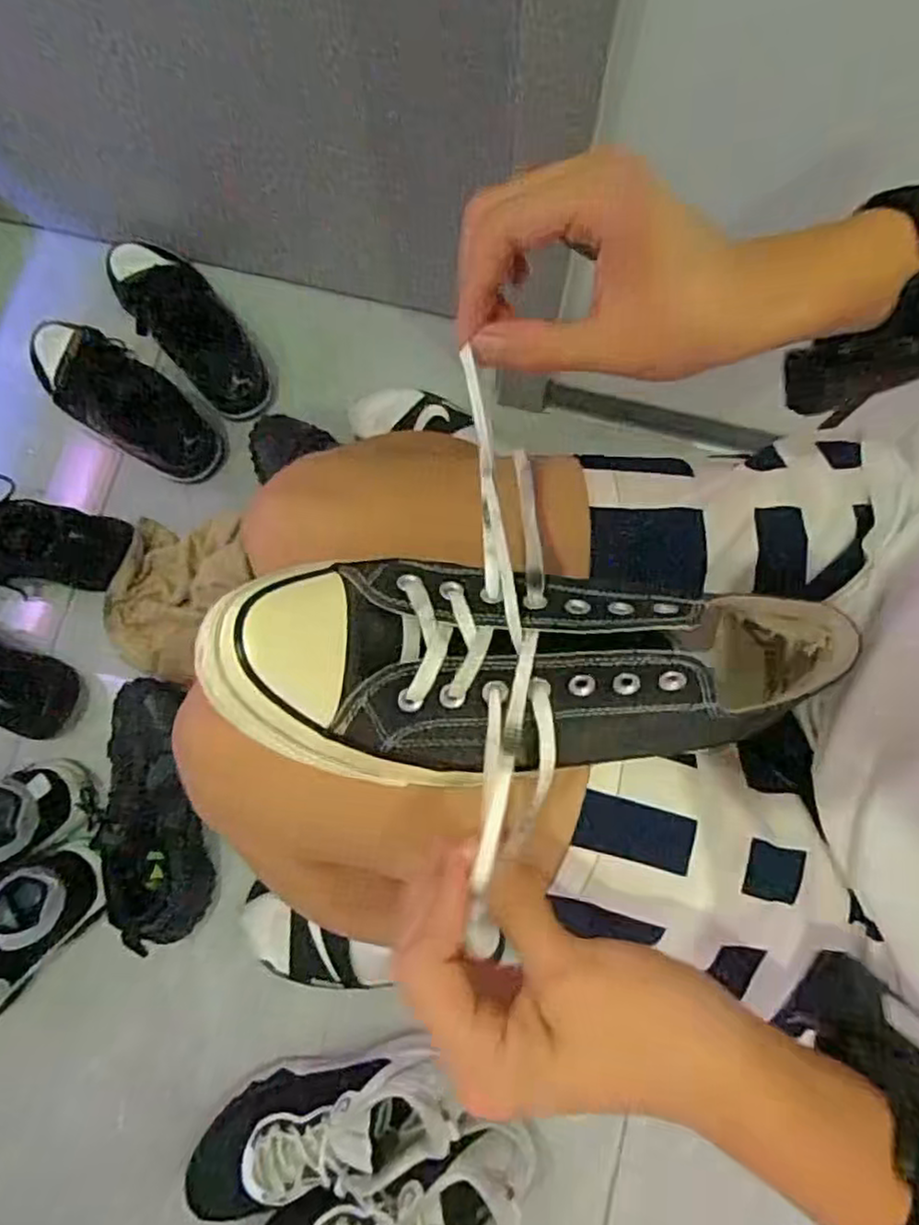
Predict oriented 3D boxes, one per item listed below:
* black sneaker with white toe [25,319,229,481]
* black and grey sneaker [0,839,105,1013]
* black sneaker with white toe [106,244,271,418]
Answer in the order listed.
[{"bbox_3d":[-0.423,-0.274,0.871,0.278,0.111,0.102,37,82,-5],"label":"black sneaker with white toe"},{"bbox_3d":[-0.519,0.370,0.758,0.277,0.079,0.104,-44,81,-7],"label":"black and grey sneaker"},{"bbox_3d":[-0.352,-0.380,0.904,0.099,0.097,0.288,-39,81,-6],"label":"black sneaker with white toe"}]

